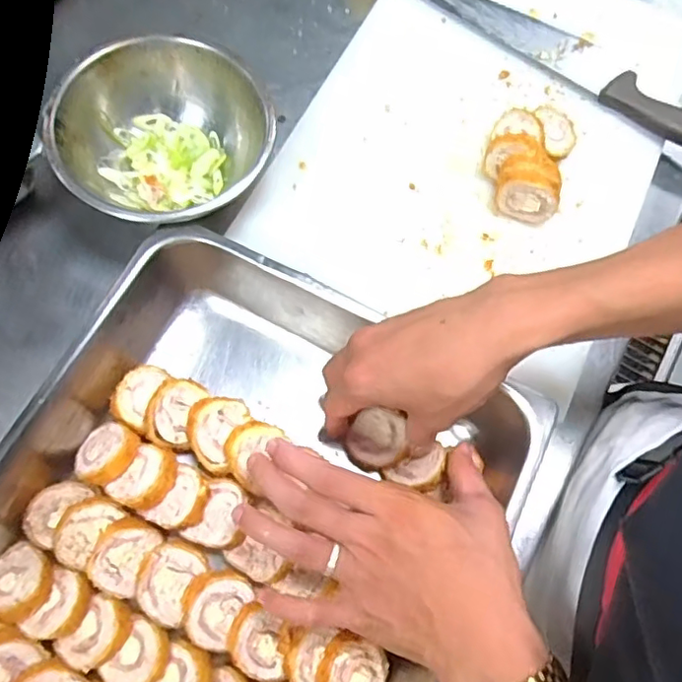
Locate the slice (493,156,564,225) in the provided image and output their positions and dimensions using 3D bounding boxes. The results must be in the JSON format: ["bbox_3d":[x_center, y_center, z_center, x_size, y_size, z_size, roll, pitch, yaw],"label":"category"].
[{"bbox_3d":[0.155,-0.125,0.498,0.051,0.039,0.041,13,69,4],"label":"slice"}]

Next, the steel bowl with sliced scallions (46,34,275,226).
[{"bbox_3d":[-0.141,-0.158,0.485,0.168,0.074,0.159,1,69,-1],"label":"steel bowl with sliced scallions"}]

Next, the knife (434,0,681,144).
[{"bbox_3d":[0.222,-0.272,0.567,0.349,0.018,0.058,37,72,12],"label":"knife"}]

